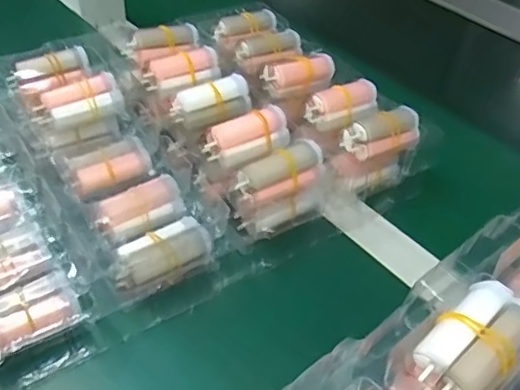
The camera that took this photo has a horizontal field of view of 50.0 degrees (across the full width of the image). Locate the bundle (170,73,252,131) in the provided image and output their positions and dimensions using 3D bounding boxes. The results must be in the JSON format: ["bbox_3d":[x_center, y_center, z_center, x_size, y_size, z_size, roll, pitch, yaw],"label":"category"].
[{"bbox_3d":[-0.039,-0.076,0.457,0.065,0.025,0.022,-18,48,-22],"label":"bundle"}]

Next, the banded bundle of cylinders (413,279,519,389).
[{"bbox_3d":[0.104,0.073,0.270,0.065,0.021,0.036,-30,53,-31],"label":"banded bundle of cylinders"}]

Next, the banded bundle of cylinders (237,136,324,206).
[{"bbox_3d":[0.016,-0.010,0.408,0.063,0.046,0.025,-19,48,-22],"label":"banded bundle of cylinders"}]

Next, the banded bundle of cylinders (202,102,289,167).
[{"bbox_3d":[-0.009,-0.046,0.431,0.068,0.023,0.029,-17,47,-21],"label":"banded bundle of cylinders"}]

